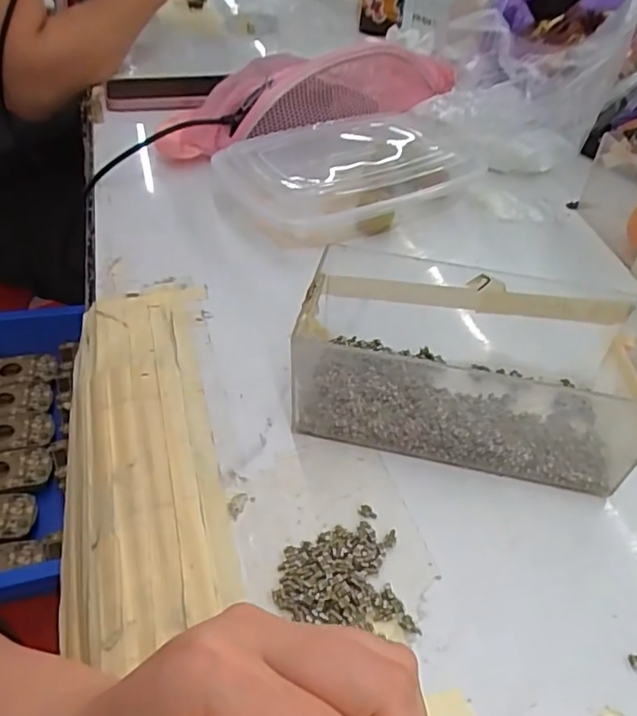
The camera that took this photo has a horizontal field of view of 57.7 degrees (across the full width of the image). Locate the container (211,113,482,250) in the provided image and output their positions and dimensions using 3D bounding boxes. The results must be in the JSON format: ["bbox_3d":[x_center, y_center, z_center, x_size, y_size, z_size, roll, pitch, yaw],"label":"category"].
[{"bbox_3d":[0.027,-0.156,0.499,0.204,0.054,0.138,-17,47,-20],"label":"container"}]

